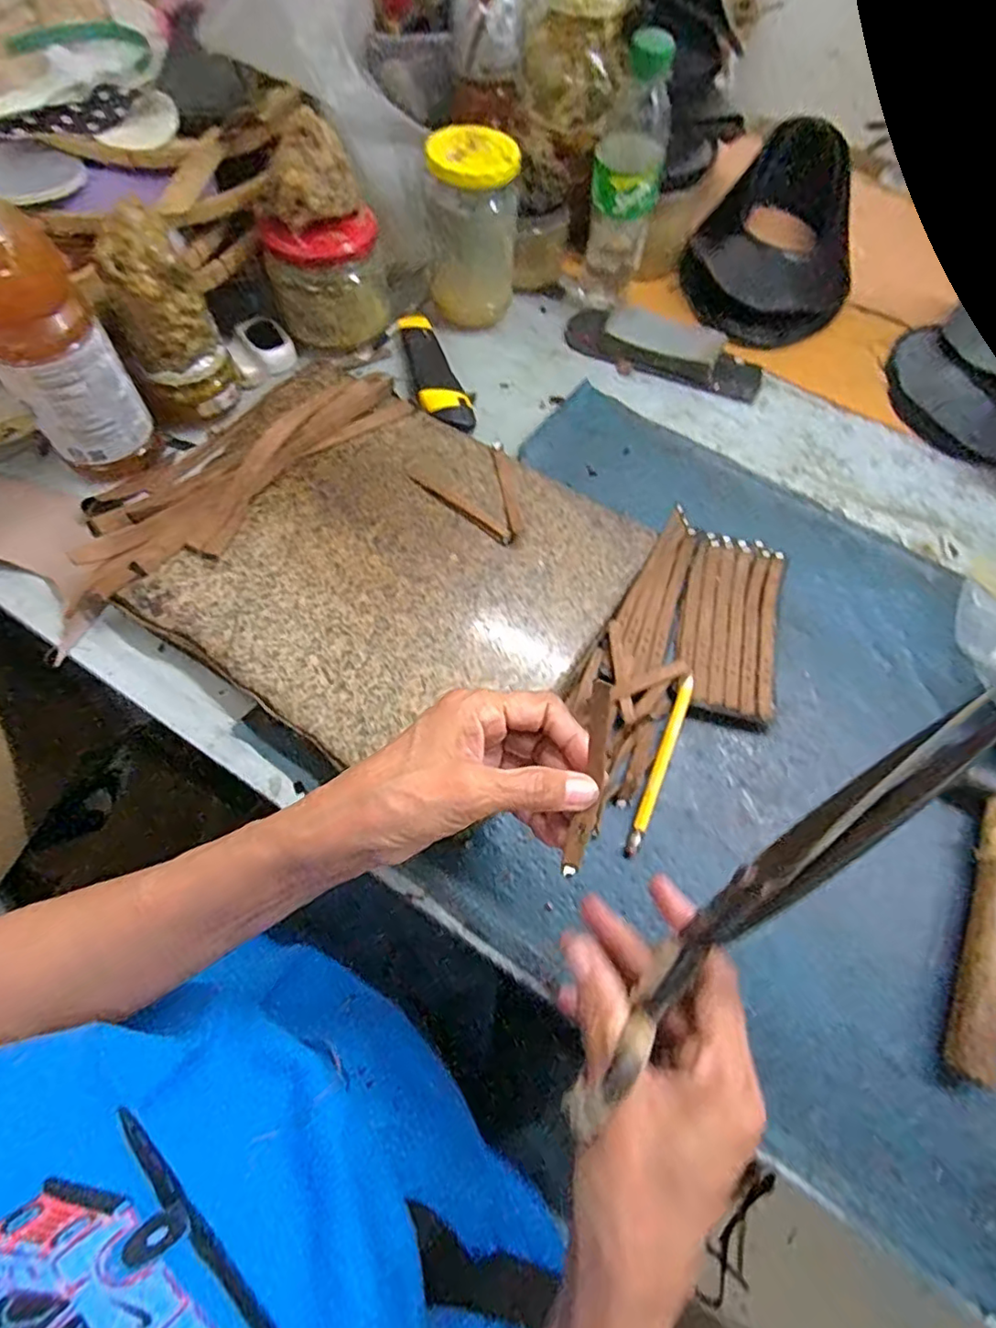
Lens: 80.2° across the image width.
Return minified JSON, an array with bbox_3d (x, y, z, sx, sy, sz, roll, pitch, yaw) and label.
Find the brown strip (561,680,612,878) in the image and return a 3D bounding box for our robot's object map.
[{"bbox_3d":[0.041,0.052,0.268,0.013,0.010,0.089,10,94,2],"label":"brown strip"}]

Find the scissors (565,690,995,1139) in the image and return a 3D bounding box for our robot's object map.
[{"bbox_3d":[0.093,0.093,0.221,0.015,0.046,0.201,40,104,15],"label":"scissors"}]

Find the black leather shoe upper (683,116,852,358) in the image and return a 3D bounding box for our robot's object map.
[{"bbox_3d":[0.272,-0.413,0.573,0.153,0.083,0.254,19,65,6],"label":"black leather shoe upper"}]

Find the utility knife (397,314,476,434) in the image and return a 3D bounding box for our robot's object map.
[{"bbox_3d":[-0.054,-0.255,0.520,0.042,0.017,0.139,-13,65,-9],"label":"utility knife"}]

